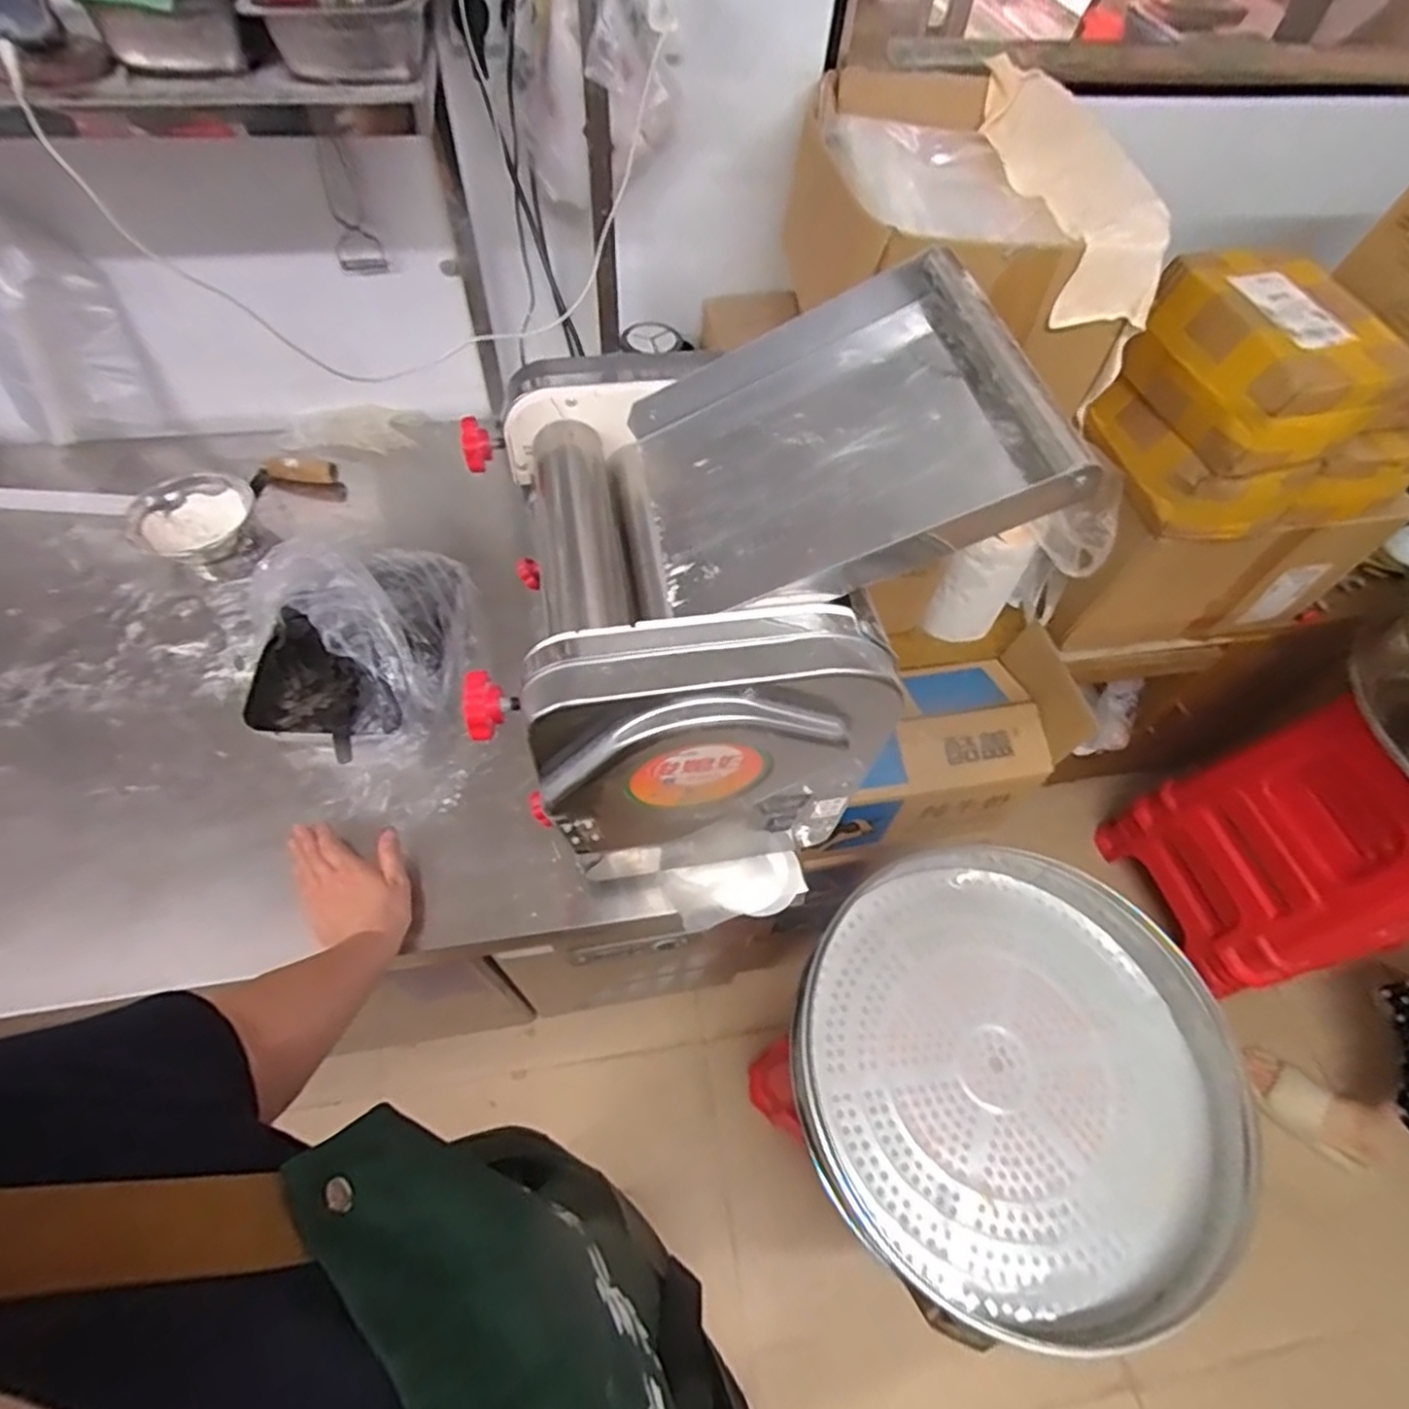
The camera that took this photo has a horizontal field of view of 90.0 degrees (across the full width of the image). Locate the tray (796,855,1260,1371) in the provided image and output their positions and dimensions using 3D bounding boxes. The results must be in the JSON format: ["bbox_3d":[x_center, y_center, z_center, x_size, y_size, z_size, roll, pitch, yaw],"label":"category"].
[{"bbox_3d":[0.388,0.434,0.875,0.540,0.075,0.507,-38,67,-24],"label":"tray"}]

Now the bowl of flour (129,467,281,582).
[{"bbox_3d":[-0.658,-0.231,0.925,0.147,0.066,0.147,-36,66,-23],"label":"bowl of flour"}]

